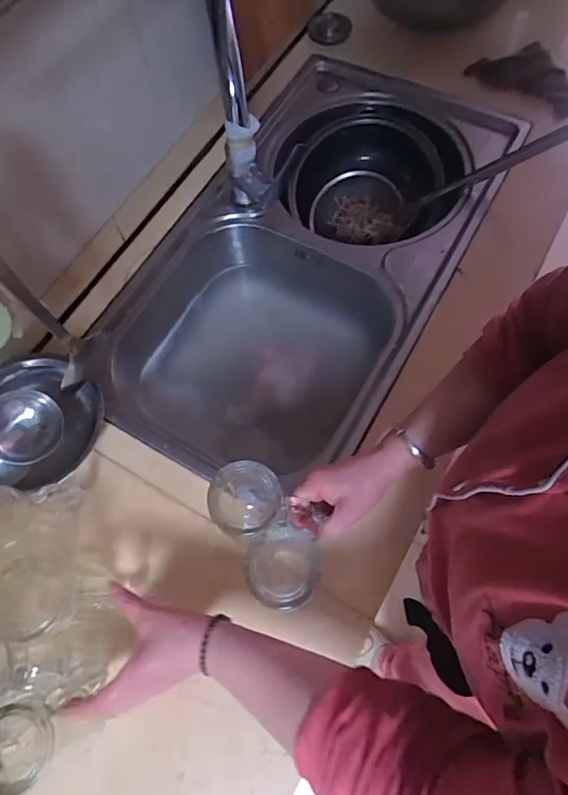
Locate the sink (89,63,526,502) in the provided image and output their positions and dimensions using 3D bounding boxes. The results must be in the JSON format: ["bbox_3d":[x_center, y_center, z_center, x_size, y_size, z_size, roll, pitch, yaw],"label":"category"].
[{"bbox_3d":[0.043,-0.207,0.818,0.417,0.153,0.755,30,72,14],"label":"sink"}]

